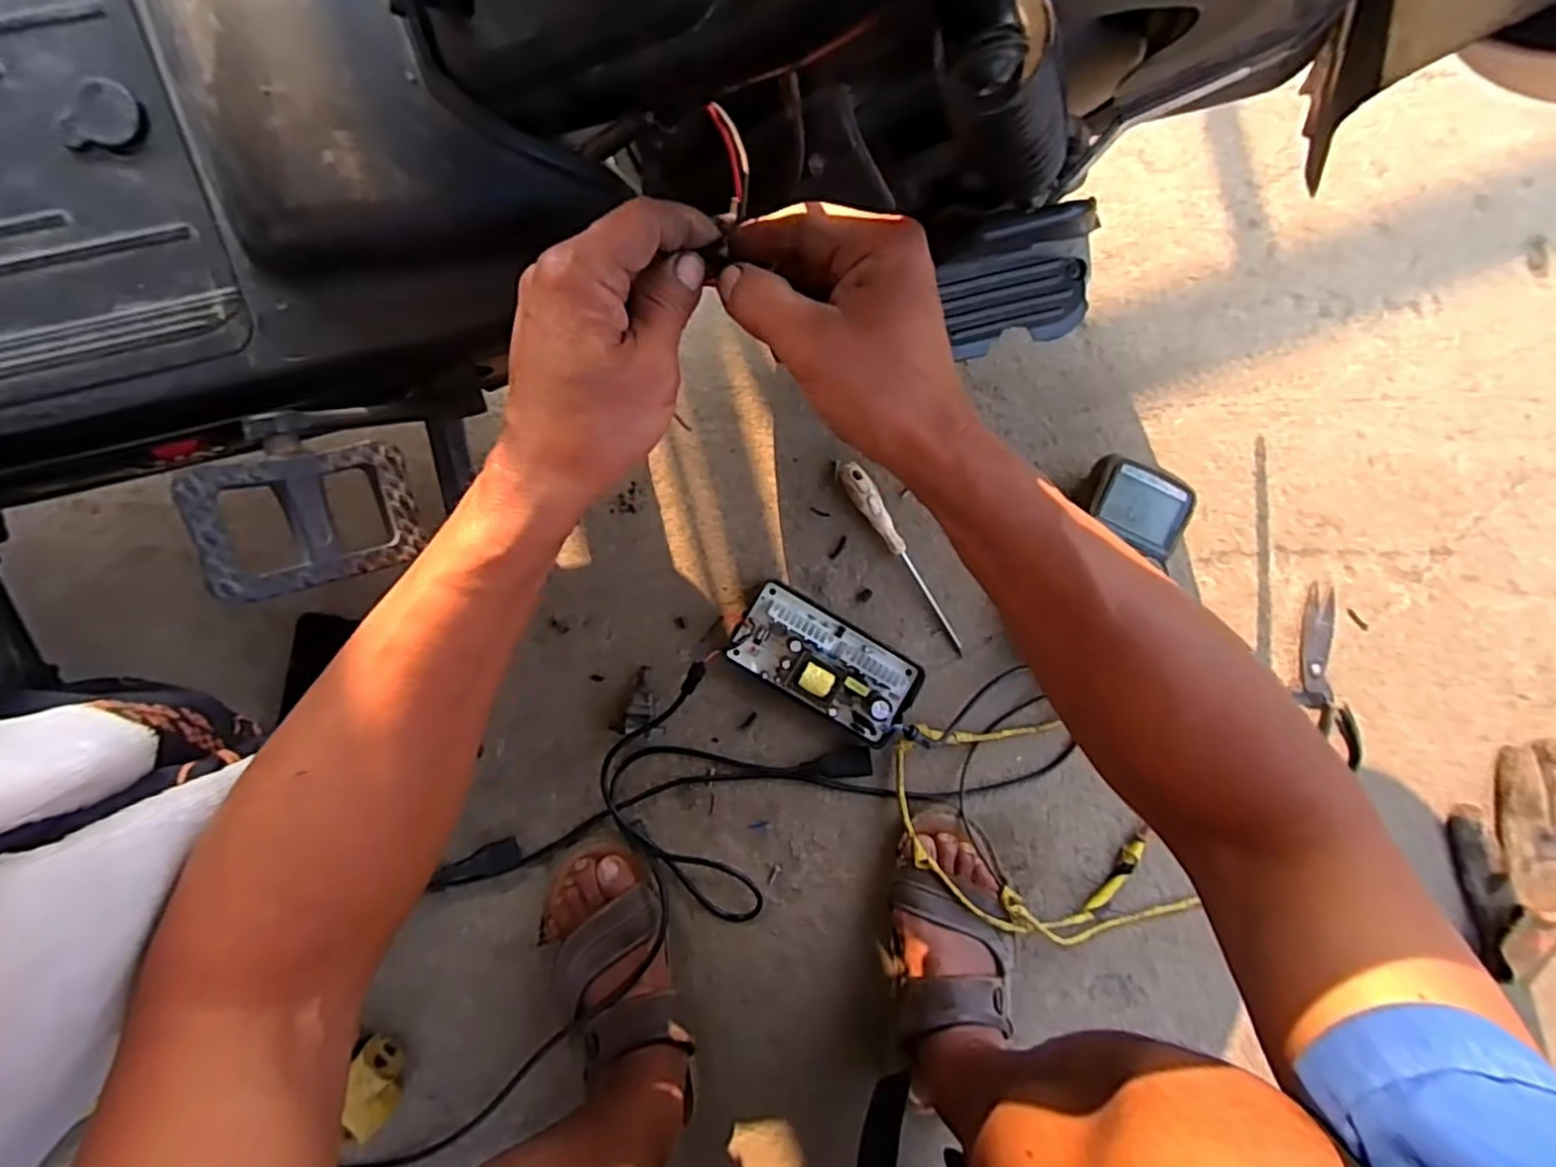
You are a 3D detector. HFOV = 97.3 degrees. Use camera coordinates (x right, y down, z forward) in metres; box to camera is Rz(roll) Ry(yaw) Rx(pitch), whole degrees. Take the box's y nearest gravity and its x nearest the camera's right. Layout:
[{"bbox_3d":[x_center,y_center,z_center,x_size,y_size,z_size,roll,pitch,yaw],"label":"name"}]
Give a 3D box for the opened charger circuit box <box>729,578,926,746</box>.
[{"bbox_3d":[0.044,0.072,0.620,0.171,0.040,0.089,29,87,-4],"label":"opened charger circuit box"}]

